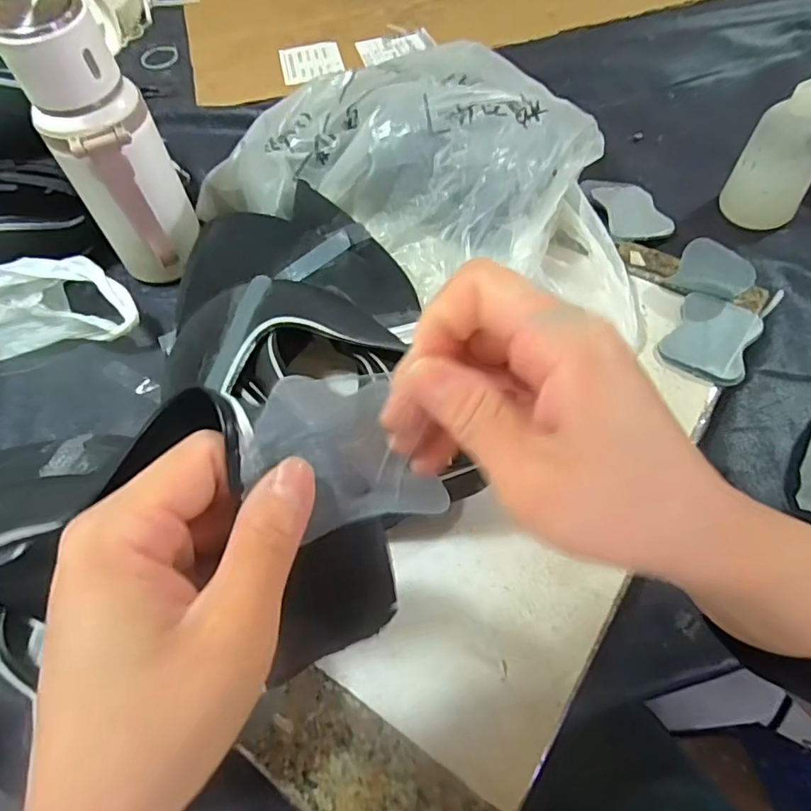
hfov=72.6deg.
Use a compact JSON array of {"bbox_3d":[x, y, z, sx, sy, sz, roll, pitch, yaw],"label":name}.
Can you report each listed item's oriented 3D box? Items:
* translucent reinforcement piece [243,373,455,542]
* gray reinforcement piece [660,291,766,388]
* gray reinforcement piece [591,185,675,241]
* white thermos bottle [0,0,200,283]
[{"bbox_3d":[-0.019,0.016,0.192,0.069,0.013,0.052,-8,88,-36],"label":"translucent reinforcement piece"},{"bbox_3d":[0.241,-0.054,0.433,0.059,0.010,0.081,29,64,21],"label":"gray reinforcement piece"},{"bbox_3d":[0.214,-0.185,0.521,0.055,0.004,0.077,-9,58,-1],"label":"gray reinforcement piece"},{"bbox_3d":[-0.233,-0.194,0.448,0.081,0.215,0.068,-27,60,-12],"label":"white thermos bottle"}]

